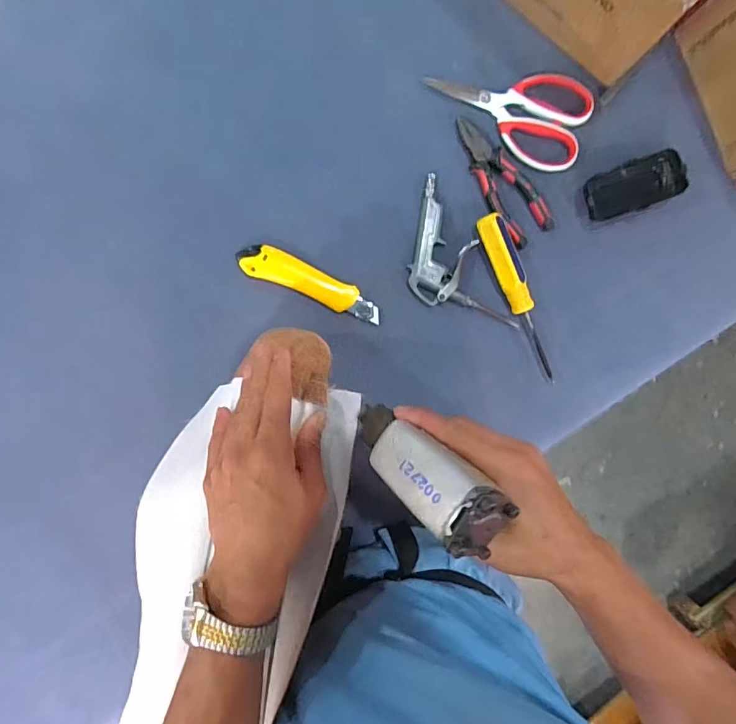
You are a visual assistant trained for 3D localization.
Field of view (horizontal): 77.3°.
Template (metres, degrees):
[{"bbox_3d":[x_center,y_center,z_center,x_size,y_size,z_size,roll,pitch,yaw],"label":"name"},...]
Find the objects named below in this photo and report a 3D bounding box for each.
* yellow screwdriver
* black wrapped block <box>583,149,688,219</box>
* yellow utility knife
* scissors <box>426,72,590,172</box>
[{"bbox_3d":[0.171,-0.071,0.514,0.030,0.023,0.193,-24,95,-1],"label":"yellow screwdriver"},{"bbox_3d":[0.294,-0.195,0.510,0.110,0.013,0.050,-19,95,-1],"label":"black wrapped block"},{"bbox_3d":[-0.062,-0.088,0.509,0.162,0.014,0.036,22,93,-4],"label":"yellow utility knife"},{"bbox_3d":[0.154,-0.279,0.502,0.178,0.011,0.094,20,93,-4],"label":"scissors"}]

